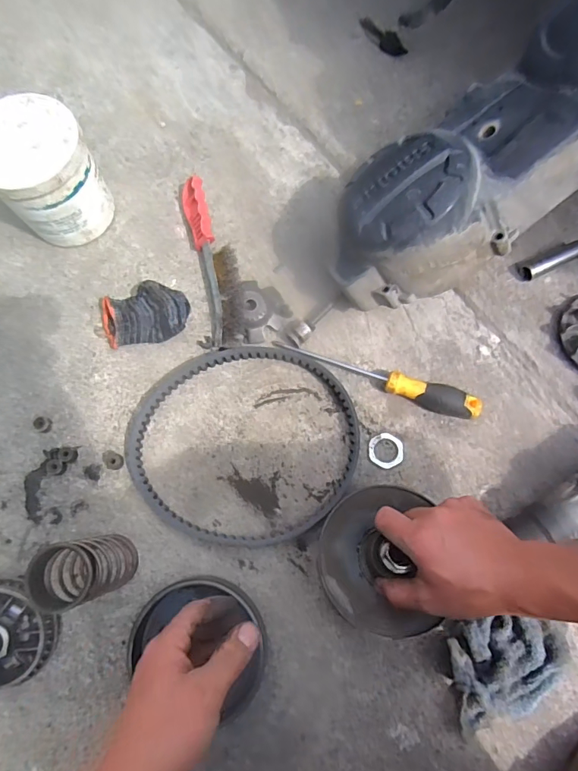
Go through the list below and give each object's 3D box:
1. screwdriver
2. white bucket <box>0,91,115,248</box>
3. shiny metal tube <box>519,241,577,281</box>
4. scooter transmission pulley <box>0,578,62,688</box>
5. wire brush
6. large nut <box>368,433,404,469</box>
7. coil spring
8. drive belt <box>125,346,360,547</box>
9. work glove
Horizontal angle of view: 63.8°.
[{"bbox_3d":[0.099,-0.009,0.544,0.244,0.035,0.030,19,78,6],"label":"screwdriver"},{"bbox_3d":[-0.292,-0.253,0.571,0.117,0.128,0.114,0,76,1],"label":"white bucket"},{"bbox_3d":[0.329,-0.157,0.583,0.081,0.023,0.023,-27,77,-5],"label":"shiny metal tube"},{"bbox_3d":[-0.303,0.260,0.479,0.101,0.050,0.093,0,76,1],"label":"scooter transmission pulley"},{"bbox_3d":[-0.096,-0.164,0.588,0.055,0.042,0.235,-13,76,-2],"label":"wire brush"},{"bbox_3d":[0.114,0.076,0.539,0.040,0.004,0.040,0,76,1],"label":"large nut"},{"bbox_3d":[-0.199,0.182,0.463,0.061,0.119,0.056,0,76,1],"label":"coil spring"},{"bbox_3d":[-0.055,0.065,0.540,0.268,0.021,0.232,-10,76,-1],"label":"drive belt"},{"bbox_3d":[-0.177,-0.090,0.573,0.112,0.038,0.077,-3,76,1],"label":"work glove"}]

